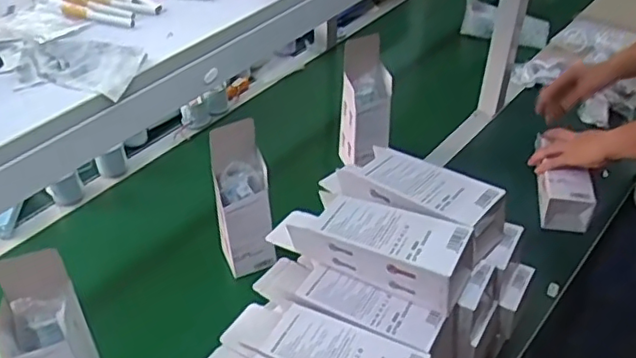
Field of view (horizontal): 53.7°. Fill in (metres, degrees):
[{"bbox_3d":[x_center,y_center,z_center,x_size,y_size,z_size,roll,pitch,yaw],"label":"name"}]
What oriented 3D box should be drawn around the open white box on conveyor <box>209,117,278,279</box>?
[{"bbox_3d":[-0.111,0.032,0.909,0.079,0.220,0.073,-9,41,-10],"label":"open white box on conveyor"}]

